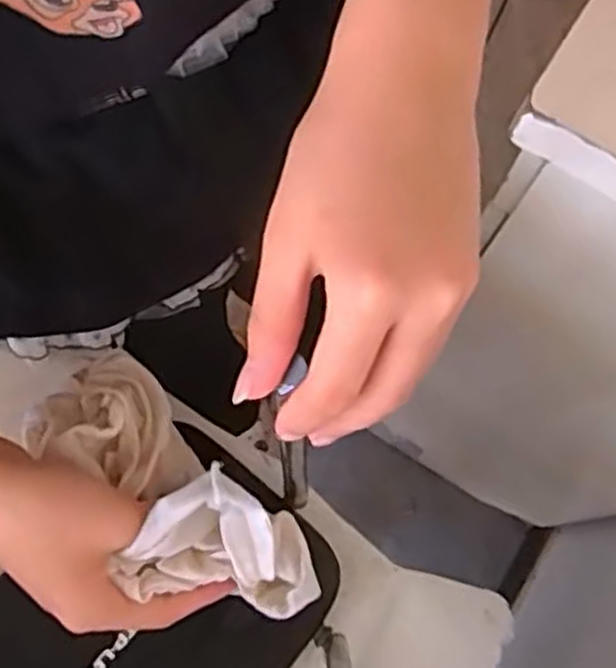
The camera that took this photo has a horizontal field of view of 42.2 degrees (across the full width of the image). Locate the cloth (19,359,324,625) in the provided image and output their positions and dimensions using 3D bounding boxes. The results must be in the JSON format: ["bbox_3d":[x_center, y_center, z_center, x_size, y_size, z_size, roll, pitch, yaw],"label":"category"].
[{"bbox_3d":[-0.062,0.075,0.354,0.146,0.057,0.066,42,77,5],"label":"cloth"}]

